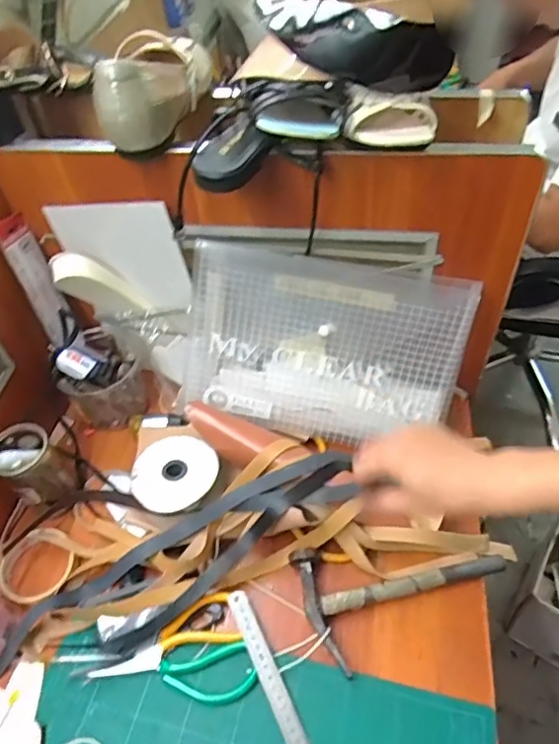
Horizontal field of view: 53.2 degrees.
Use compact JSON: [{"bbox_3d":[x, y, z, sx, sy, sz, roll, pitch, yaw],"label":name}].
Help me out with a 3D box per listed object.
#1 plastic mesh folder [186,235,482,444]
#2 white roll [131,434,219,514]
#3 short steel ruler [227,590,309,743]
[{"bbox_3d":[0.052,-0.026,0.682,0.325,0.224,0.013,10,26,3],"label":"plastic mesh folder"},{"bbox_3d":[-0.121,0.120,0.660,0.102,0.017,0.098,-3,50,3],"label":"white roll"},{"bbox_3d":[-0.013,0.306,0.566,0.021,0.006,0.168,-22,60,-14],"label":"short steel ruler"}]

